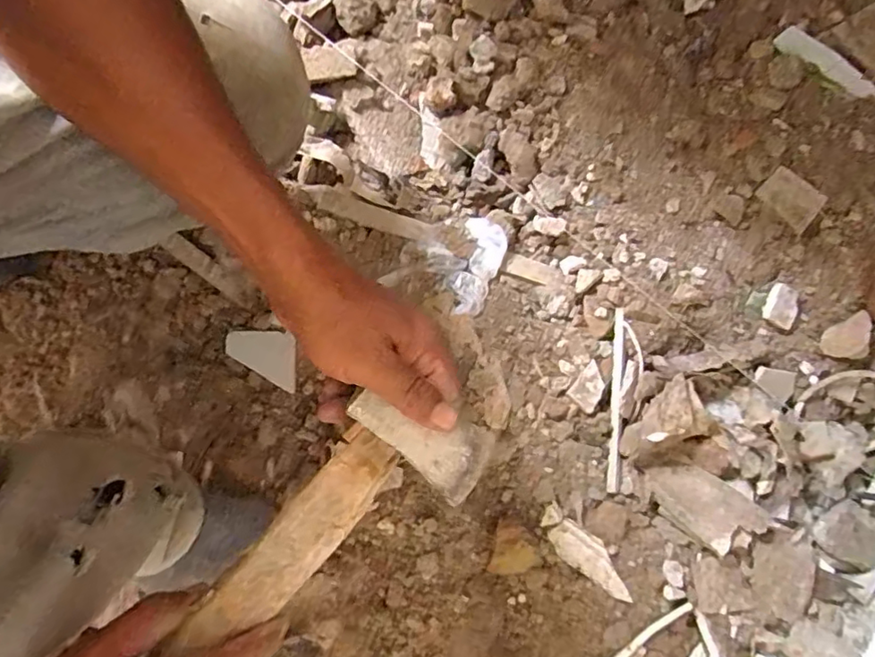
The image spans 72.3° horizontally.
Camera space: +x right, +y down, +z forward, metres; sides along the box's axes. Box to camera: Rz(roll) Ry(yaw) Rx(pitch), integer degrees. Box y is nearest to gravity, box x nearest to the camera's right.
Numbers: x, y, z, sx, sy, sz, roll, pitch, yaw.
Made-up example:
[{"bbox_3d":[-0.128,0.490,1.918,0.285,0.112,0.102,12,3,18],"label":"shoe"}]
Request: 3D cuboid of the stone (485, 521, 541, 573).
[{"bbox_3d":[0.066,0.189,0.511,0.038,0.021,0.043,12,81,2],"label":"stone"}]

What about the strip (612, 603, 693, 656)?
[{"bbox_3d":[0.160,0.273,0.505,0.132,0.017,0.015,-38,80,-7],"label":"strip"}]

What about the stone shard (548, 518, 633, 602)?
[{"bbox_3d":[0.130,0.194,0.506,0.080,0.014,0.031,34,82,5],"label":"stone shard"}]

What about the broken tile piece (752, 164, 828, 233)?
[{"bbox_3d":[0.339,-0.126,0.573,0.056,0.004,0.044,42,83,7],"label":"broken tile piece"}]

